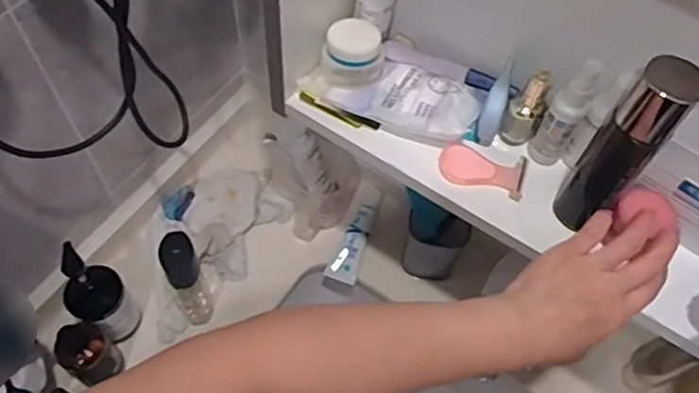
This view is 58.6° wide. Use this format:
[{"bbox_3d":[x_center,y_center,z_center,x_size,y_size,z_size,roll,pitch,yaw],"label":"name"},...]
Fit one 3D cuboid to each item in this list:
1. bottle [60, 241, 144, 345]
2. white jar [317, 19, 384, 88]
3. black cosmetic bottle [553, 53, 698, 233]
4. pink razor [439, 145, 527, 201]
[{"bbox_3d":[-0.282,0.114,0.702,0.062,0.149,0.061,37,64,17],"label":"bottle"},{"bbox_3d":[0.001,-0.132,0.575,0.055,0.046,0.043,1,60,-3],"label":"white jar"},{"bbox_3d":[0.198,-0.032,0.459,0.041,0.165,0.040,41,66,19],"label":"black cosmetic bottle"},{"bbox_3d":[0.118,-0.025,0.552,0.073,0.014,0.038,16,60,6],"label":"pink razor"}]

